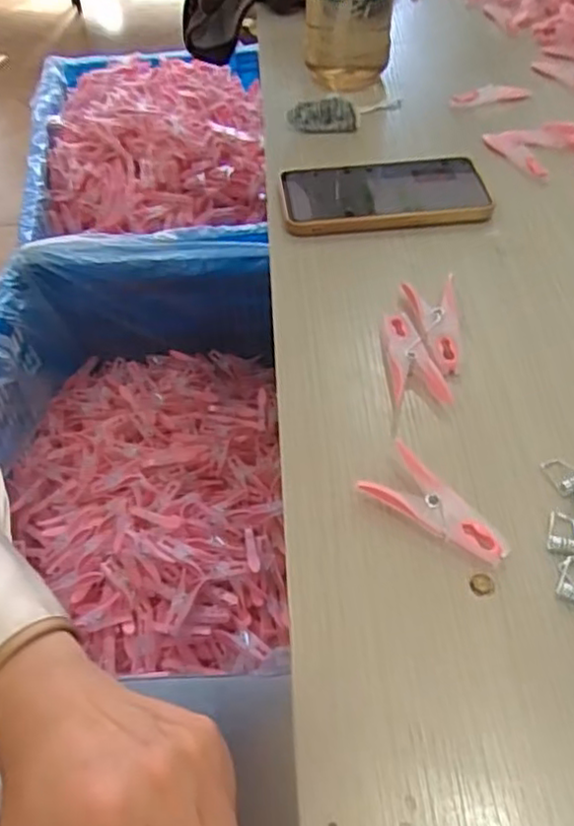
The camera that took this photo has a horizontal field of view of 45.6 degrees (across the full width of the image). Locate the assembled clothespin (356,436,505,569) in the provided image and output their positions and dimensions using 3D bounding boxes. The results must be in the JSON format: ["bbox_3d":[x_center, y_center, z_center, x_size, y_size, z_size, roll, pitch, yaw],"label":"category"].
[{"bbox_3d":[0.077,0.050,0.351,0.036,0.014,0.077,-38,58,-24],"label":"assembled clothespin"}]

